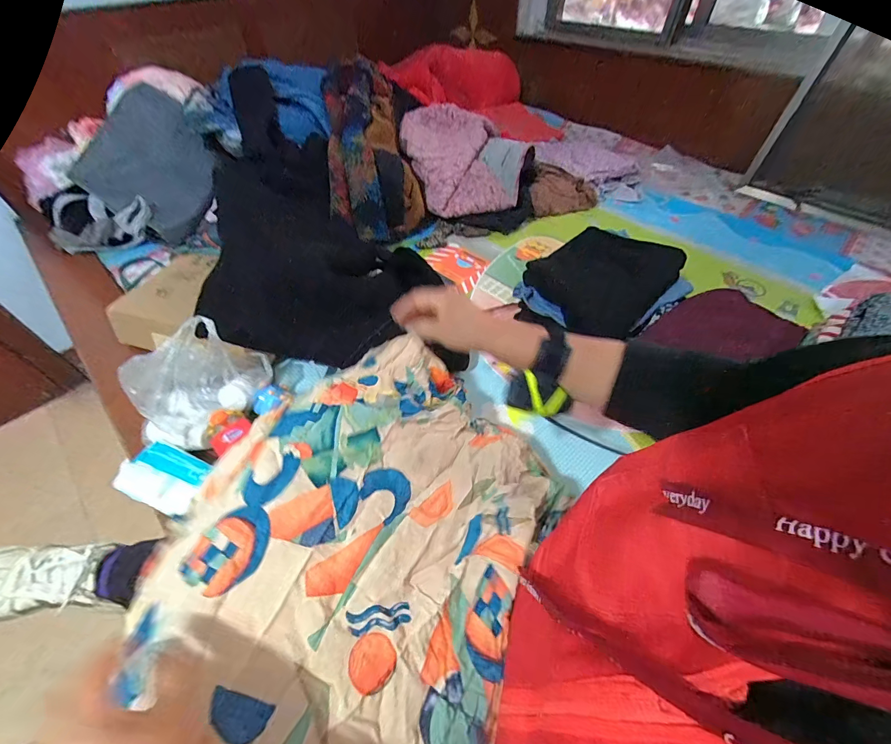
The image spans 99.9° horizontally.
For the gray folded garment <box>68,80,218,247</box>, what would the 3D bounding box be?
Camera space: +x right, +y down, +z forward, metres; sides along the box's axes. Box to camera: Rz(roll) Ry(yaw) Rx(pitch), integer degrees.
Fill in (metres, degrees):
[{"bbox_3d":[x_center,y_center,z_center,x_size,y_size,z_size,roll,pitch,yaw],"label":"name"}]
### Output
[{"bbox_3d":[-0.965,-0.685,1.254,0.389,0.337,0.068,-47,31,13],"label":"gray folded garment"}]

